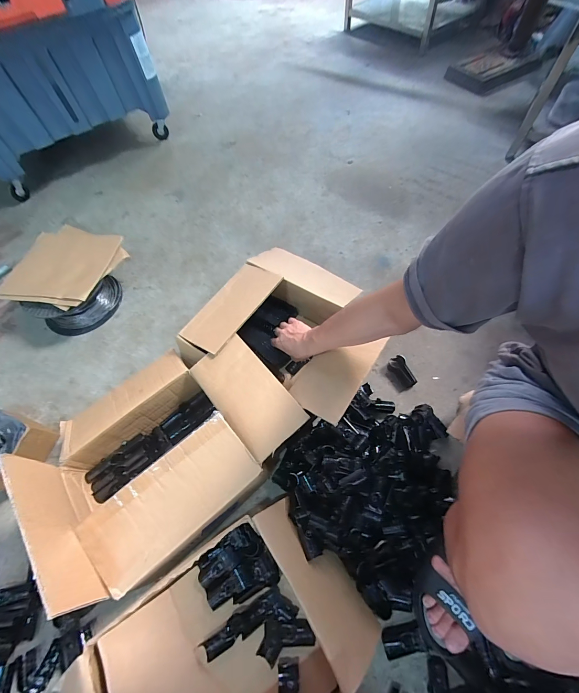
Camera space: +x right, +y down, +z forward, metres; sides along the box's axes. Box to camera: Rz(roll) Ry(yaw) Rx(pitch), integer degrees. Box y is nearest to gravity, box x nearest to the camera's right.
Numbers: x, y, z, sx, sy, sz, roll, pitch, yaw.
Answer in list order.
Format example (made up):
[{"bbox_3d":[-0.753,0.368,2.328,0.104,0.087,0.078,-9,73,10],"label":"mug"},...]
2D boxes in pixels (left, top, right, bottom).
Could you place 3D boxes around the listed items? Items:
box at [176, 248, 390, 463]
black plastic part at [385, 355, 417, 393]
[{"bbox_3d":[-0.010,-0.017,0.736,0.406,0.160,0.469,32,69,18],"label":"box"},{"bbox_3d":[0.281,0.069,0.765,0.053,0.033,0.080,-25,64,-9],"label":"black plastic part"}]

